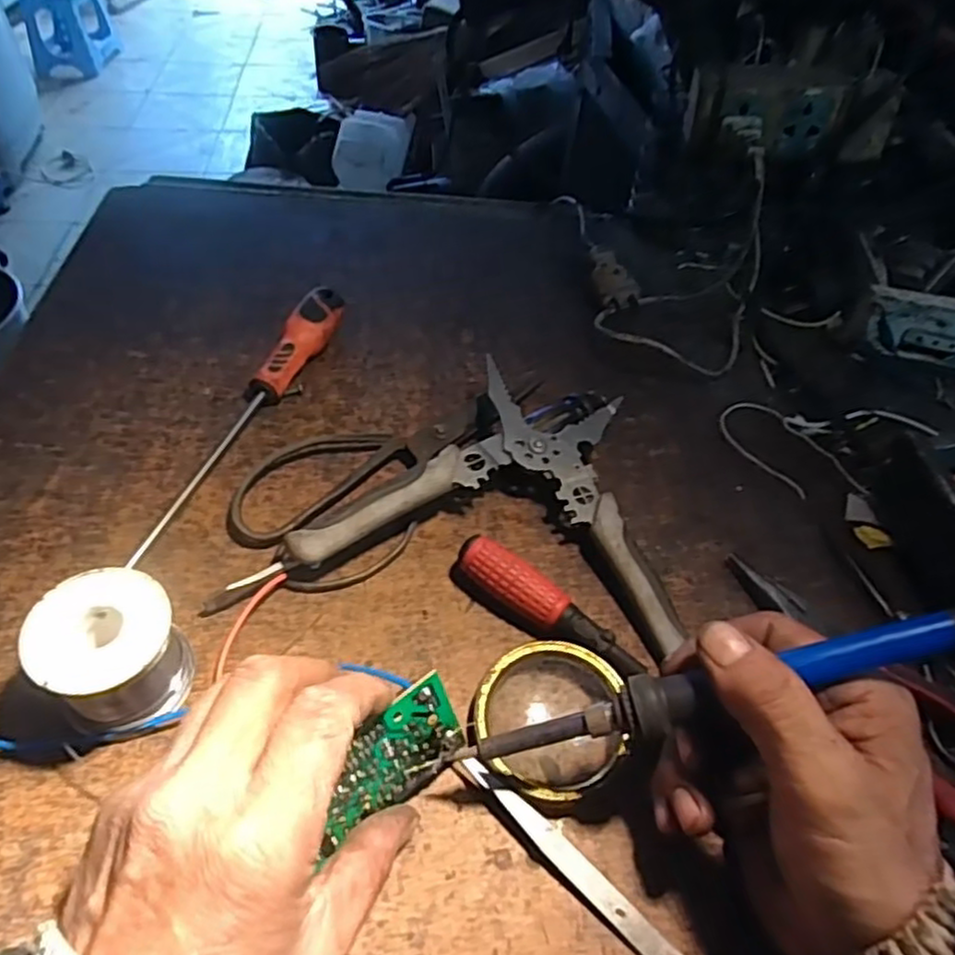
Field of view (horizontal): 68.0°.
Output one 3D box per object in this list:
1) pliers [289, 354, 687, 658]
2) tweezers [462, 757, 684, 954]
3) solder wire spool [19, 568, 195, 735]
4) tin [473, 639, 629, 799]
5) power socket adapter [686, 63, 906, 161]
[{"bbox_3d":[0.021,0.003,0.384,0.192,0.036,0.163,10,53,5],"label":"pliers"},{"bbox_3d":[0.039,0.151,0.275,0.112,0.010,0.012,37,60,22],"label":"tweezers"},{"bbox_3d":[-0.148,0.071,0.291,0.050,0.051,0.050,1,53,-2],"label":"solder wire spool"},{"bbox_3d":[0.032,0.105,0.309,0.064,0.015,0.066,1,53,-2],"label":"tin"},{"bbox_3d":[0.214,-0.257,0.487,0.135,0.052,0.052,0,53,-3],"label":"power socket adapter"}]

